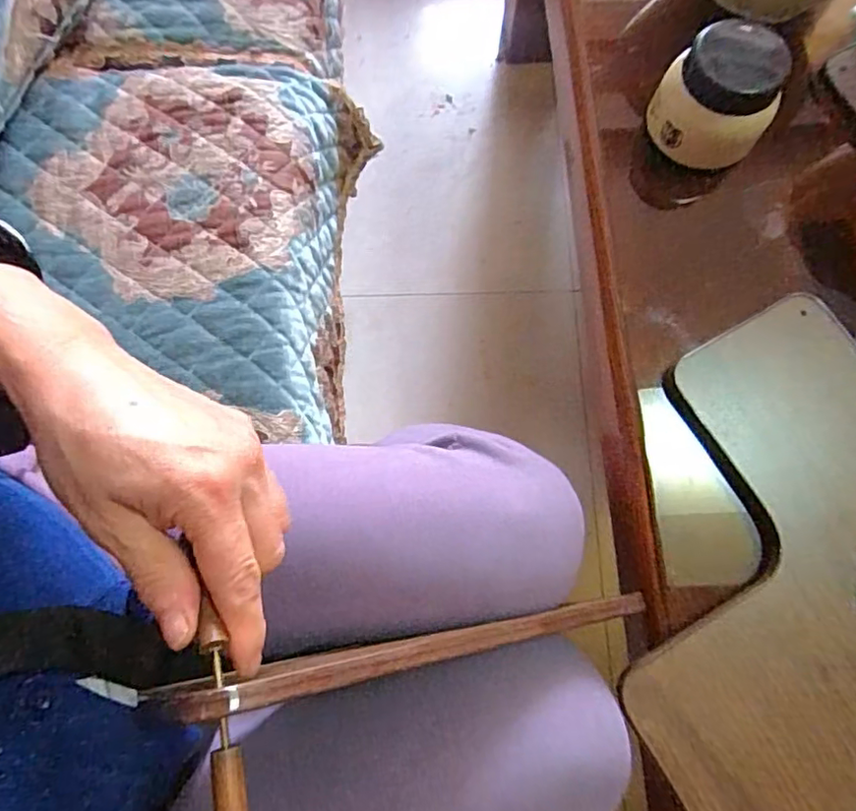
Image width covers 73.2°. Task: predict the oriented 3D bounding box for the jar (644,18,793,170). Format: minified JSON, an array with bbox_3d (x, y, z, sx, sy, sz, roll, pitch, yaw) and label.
[{"bbox_3d":[0.218,-0.233,0.419,0.087,0.071,0.090,36,78,9],"label":"jar"}]

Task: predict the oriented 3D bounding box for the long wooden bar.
[{"bbox_3d":[0.013,0.112,0.273,0.263,0.014,0.013,3,72,-33],"label":"long wooden bar"}]

